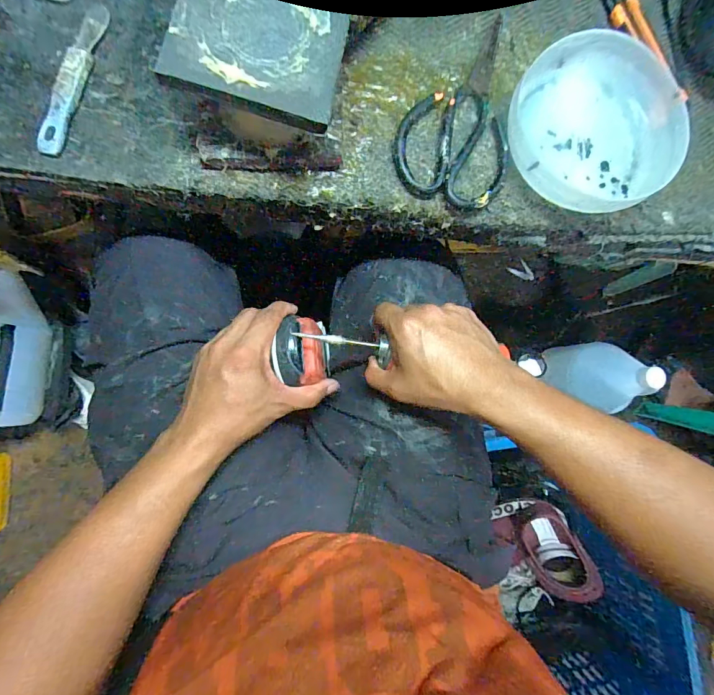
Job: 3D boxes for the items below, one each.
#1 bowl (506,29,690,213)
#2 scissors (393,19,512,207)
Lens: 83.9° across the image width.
[{"bbox_3d":[0.210,-0.195,0.356,0.146,0.046,0.137,0,87,-6],"label":"bowl"},{"bbox_3d":[0.092,-0.211,0.349,0.100,0.013,0.171,13,86,-5],"label":"scissors"}]

